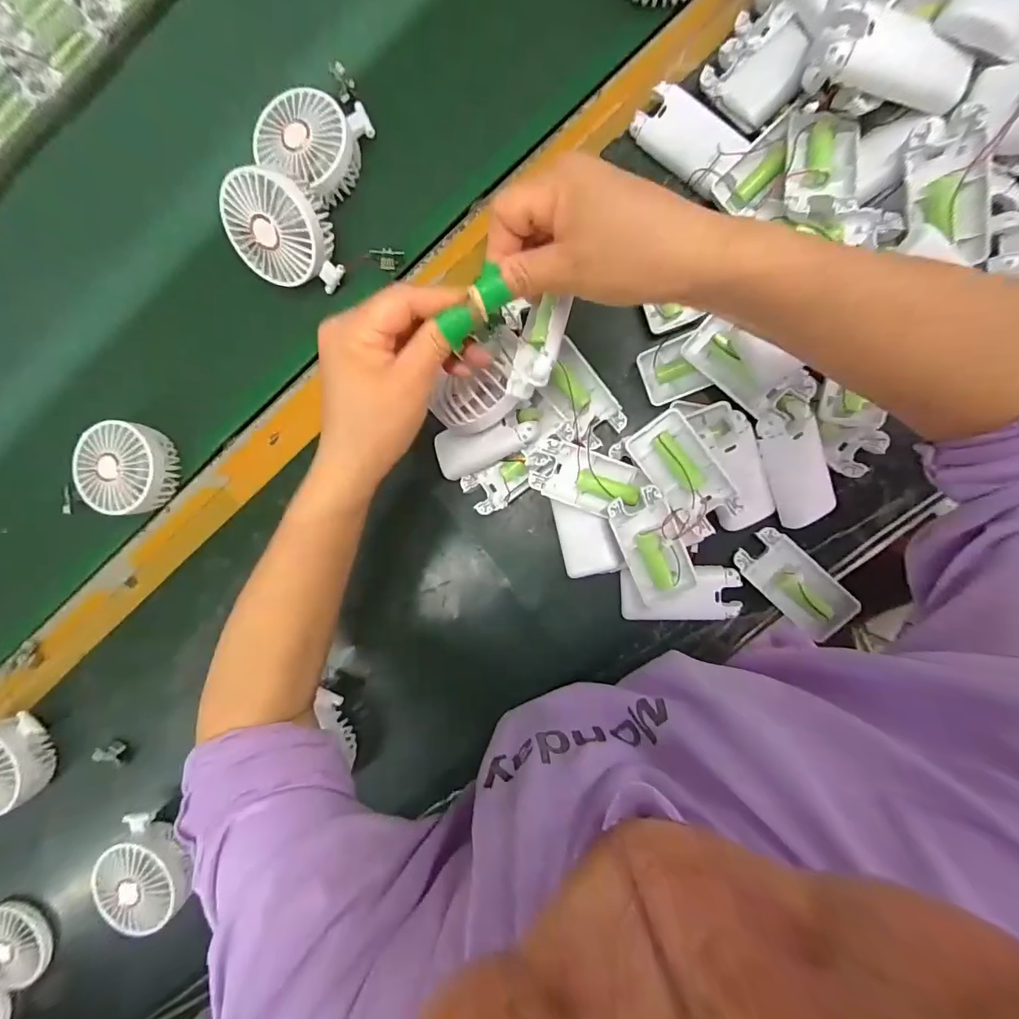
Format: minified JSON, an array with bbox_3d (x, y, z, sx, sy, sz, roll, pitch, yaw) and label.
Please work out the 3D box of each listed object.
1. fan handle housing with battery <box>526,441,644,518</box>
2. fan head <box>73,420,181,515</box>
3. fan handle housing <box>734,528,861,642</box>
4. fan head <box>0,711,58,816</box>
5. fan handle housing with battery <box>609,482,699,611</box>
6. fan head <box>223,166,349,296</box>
[{"bbox_3d":[0.062,-0.023,0.368,0.082,0.026,0.045,18,93,8],"label":"fan handle housing with battery"},{"bbox_3d":[-0.379,-0.039,0.459,0.084,0.040,0.087,-1,90,9],"label":"fan head"},{"bbox_3d":[0.233,0.060,0.379,0.094,0.019,0.044,44,96,6],"label":"fan handle housing"},{"bbox_3d":[-0.519,0.262,0.480,0.088,0.048,0.088,-20,87,8],"label":"fan head"},{"bbox_3d":[0.110,0.029,0.359,0.045,0.020,0.091,-22,100,16],"label":"fan handle housing with battery"},{"bbox_3d":[-0.200,-0.248,0.411,0.089,0.040,0.090,7,133,10],"label":"fan head"}]

